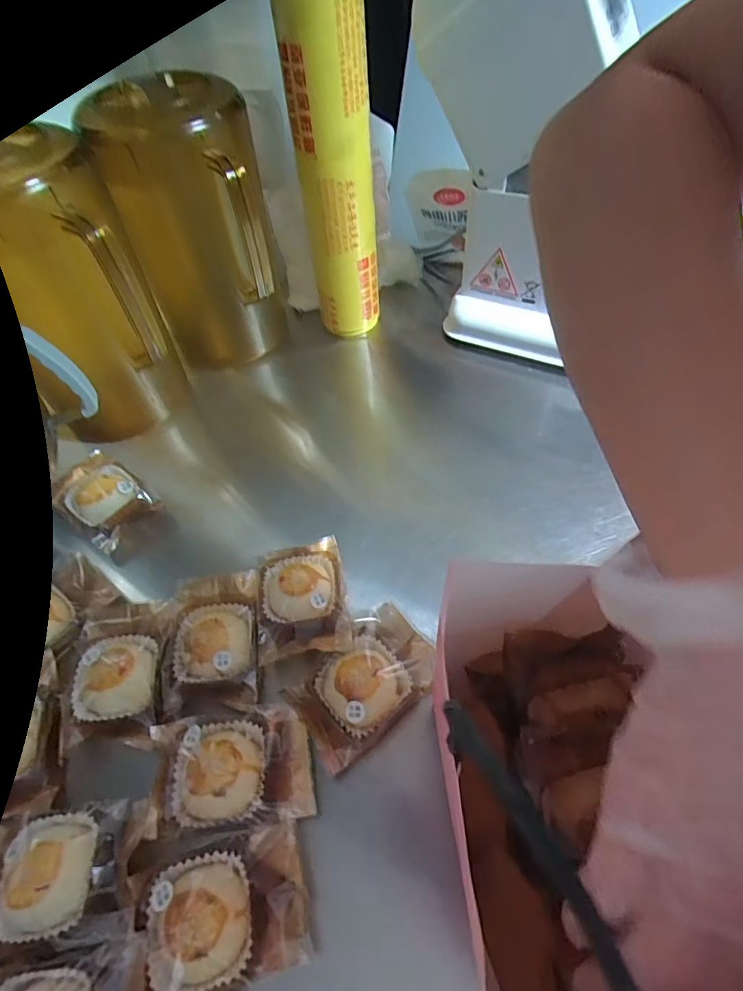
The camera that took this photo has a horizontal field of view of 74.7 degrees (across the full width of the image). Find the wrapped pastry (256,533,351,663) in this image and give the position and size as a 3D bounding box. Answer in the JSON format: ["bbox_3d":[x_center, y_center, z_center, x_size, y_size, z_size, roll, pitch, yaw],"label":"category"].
[{"bbox_3d":[-0.063,0.088,0.432,0.077,0.026,0.111,-10,53,-4],"label":"wrapped pastry"}]

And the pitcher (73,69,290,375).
[{"bbox_3d":[-0.207,-0.308,0.611,0.169,0.294,0.168,-14,53,-7],"label":"pitcher"}]

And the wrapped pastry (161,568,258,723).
[{"bbox_3d":[-0.138,0.118,0.413,0.077,0.027,0.120,-8,53,-3],"label":"wrapped pastry"}]

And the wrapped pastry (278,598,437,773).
[{"bbox_3d":[-0.006,0.144,0.388,0.080,0.026,0.117,38,63,27],"label":"wrapped pastry"}]

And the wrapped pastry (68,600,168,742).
[{"bbox_3d":[-0.218,0.137,0.405,0.079,0.025,0.114,-4,53,1],"label":"wrapped pastry"}]

